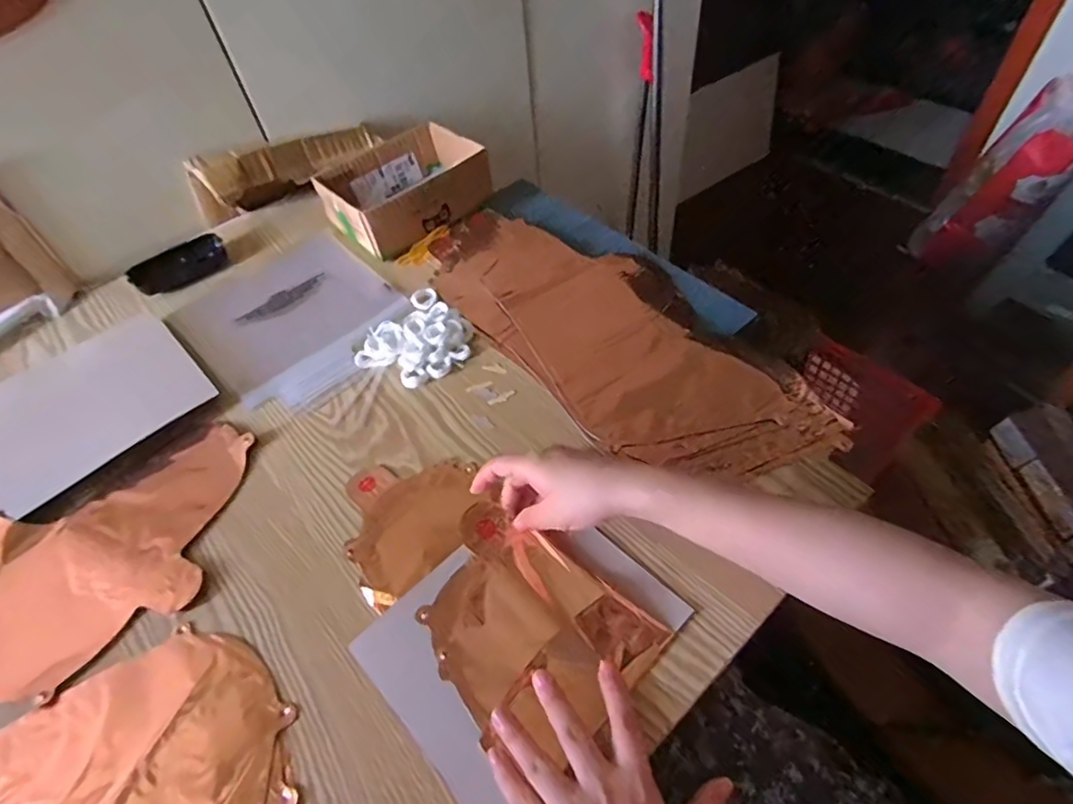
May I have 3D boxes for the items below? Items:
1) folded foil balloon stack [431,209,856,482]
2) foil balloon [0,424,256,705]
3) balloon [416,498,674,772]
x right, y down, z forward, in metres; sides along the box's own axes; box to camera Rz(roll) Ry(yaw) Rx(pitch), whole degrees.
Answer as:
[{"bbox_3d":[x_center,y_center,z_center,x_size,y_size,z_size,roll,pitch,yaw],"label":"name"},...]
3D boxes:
[{"bbox_3d":[0.069,-0.083,0.605,0.201,0.012,0.473,-34,57,-20],"label":"folded foil balloon stack"},{"bbox_3d":[-0.467,0.127,0.481,0.398,0.013,0.215,-3,52,3],"label":"foil balloon"},{"bbox_3d":[-0.010,0.162,0.411,0.168,0.023,0.124,30,60,25],"label":"balloon"}]

